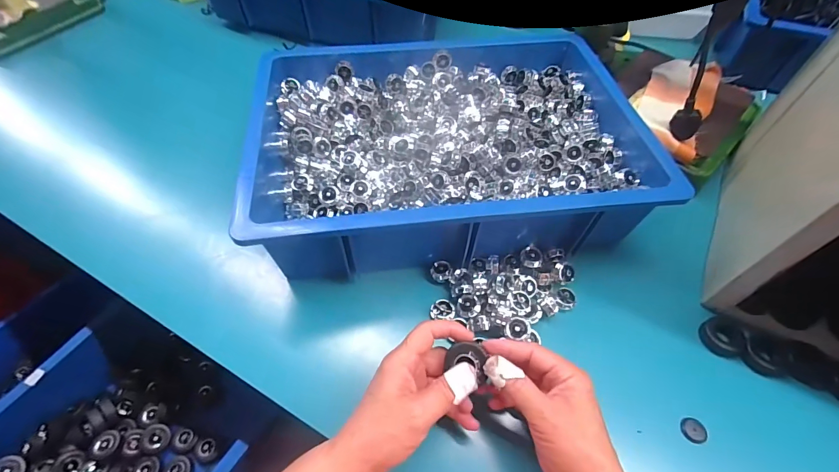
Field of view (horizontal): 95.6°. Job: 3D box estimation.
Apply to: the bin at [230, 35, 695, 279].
[{"bbox_3d":[0.030,-0.107,0.471,0.461,0.110,0.369,-7,57,-4],"label":"bin"}]

